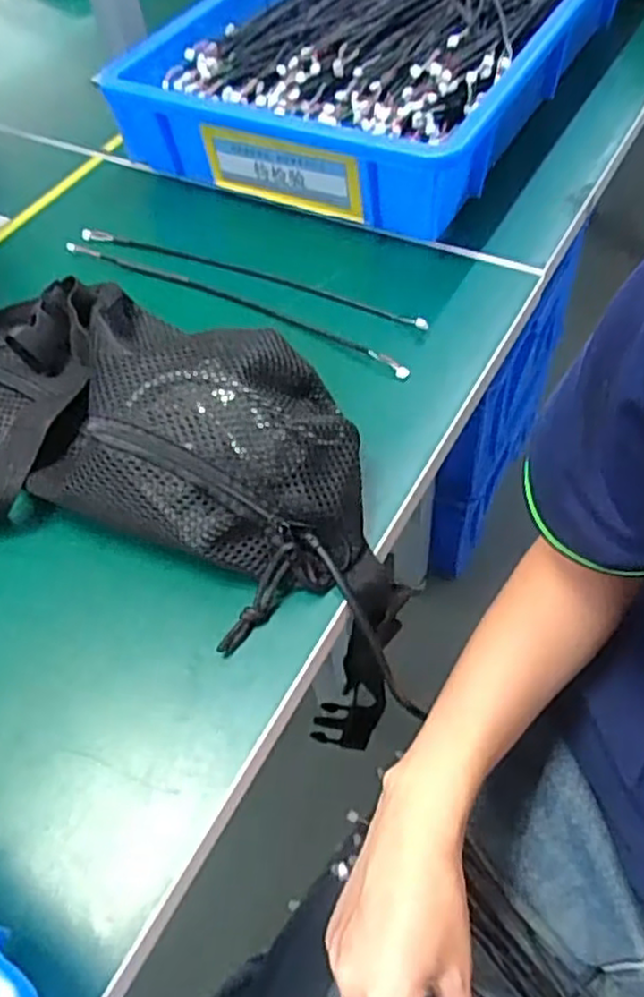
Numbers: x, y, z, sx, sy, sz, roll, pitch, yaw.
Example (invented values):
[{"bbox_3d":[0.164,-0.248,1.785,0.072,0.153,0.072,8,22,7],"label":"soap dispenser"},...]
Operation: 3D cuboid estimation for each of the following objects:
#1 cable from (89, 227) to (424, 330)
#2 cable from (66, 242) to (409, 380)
[{"bbox_3d":[-0.053,-0.156,0.499,0.272,0.008,0.018,21,50,19],"label":"cable"},{"bbox_3d":[-0.064,-0.135,0.486,0.279,0.010,0.018,24,51,22],"label":"cable"}]

